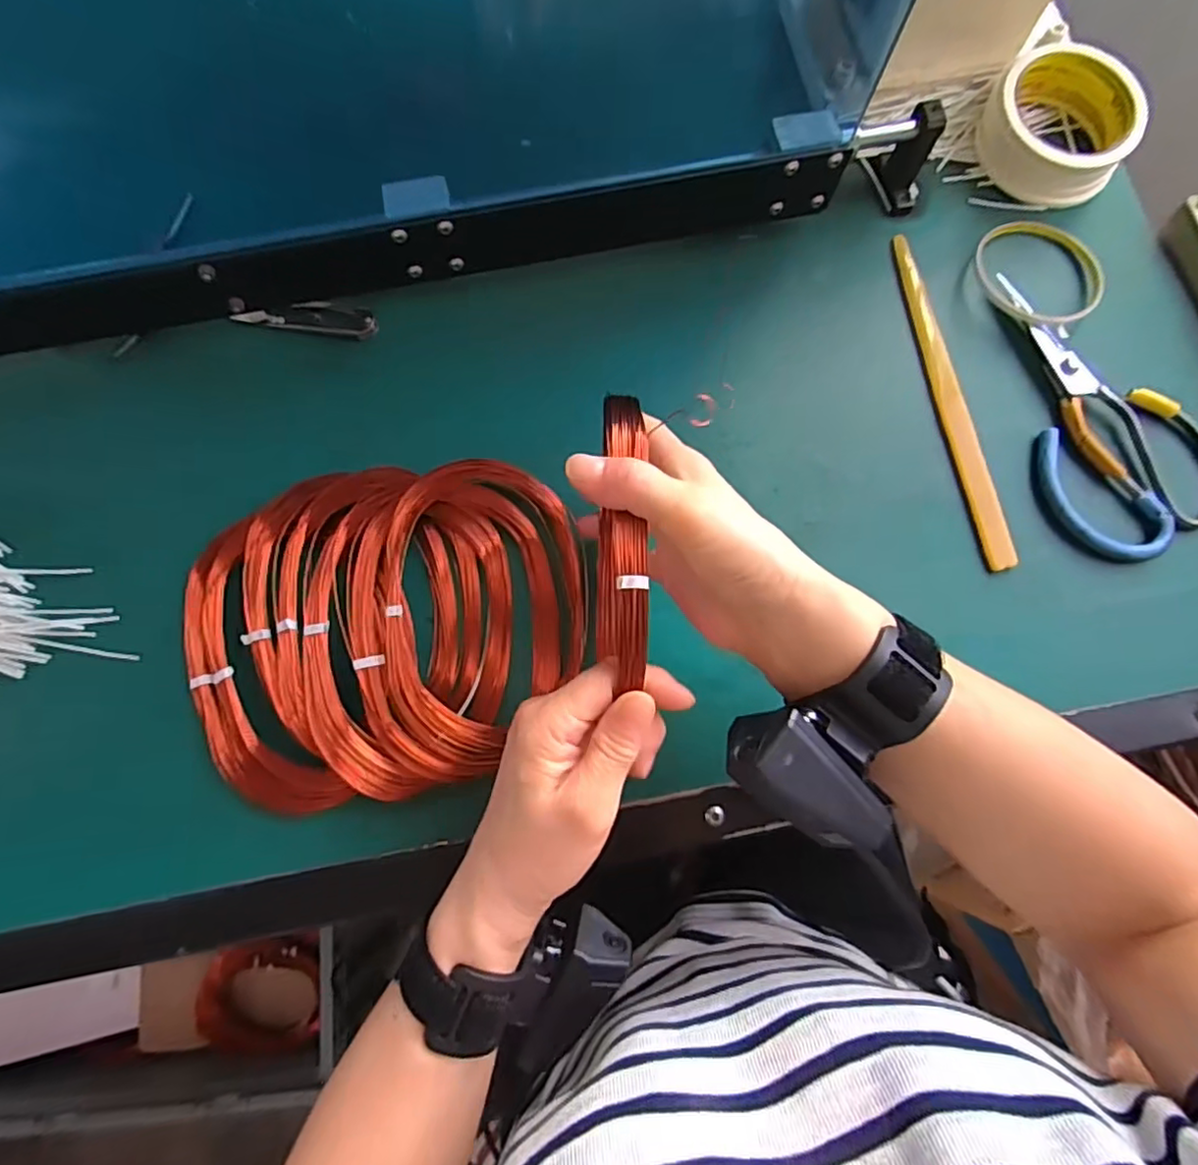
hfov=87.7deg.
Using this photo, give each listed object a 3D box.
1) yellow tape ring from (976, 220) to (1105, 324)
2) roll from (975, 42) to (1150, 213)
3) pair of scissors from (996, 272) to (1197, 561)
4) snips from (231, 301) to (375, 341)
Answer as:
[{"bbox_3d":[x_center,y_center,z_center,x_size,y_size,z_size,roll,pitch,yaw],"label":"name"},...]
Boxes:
[{"bbox_3d":[0.285,-0.202,0.403,0.069,0.018,0.080,-40,80,-8],"label":"yellow tape ring"},{"bbox_3d":[0.309,-0.309,0.419,0.095,0.036,0.095,0,77,0],"label":"roll"},{"bbox_3d":[0.315,-0.108,0.383,0.109,0.012,0.186,-8,77,-1],"label":"pair of scissors"},{"bbox_3d":[-0.187,-0.173,0.400,0.094,0.011,0.024,11,78,3],"label":"snips"}]

